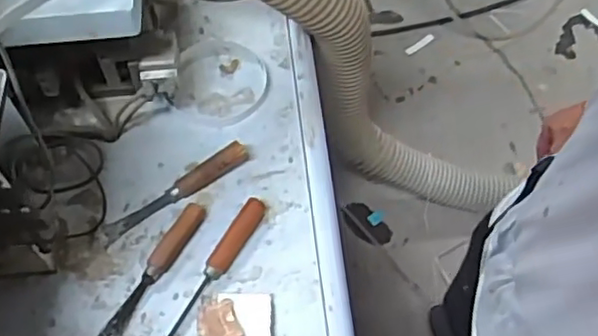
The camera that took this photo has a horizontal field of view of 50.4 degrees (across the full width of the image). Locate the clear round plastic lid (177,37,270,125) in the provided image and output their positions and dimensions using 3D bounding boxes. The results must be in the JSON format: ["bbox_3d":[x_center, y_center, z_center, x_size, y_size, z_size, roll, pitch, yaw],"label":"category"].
[{"bbox_3d":[-0.130,-0.153,1.075,0.149,0.019,0.183,-3,59,-2],"label":"clear round plastic lid"}]

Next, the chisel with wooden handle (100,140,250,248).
[{"bbox_3d":[-0.182,0.032,0.952,0.246,0.039,0.033,-31,64,-17],"label":"chisel with wooden handle"}]

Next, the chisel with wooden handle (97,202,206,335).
[{"bbox_3d":[-0.204,0.143,0.895,0.031,0.025,0.234,25,62,15],"label":"chisel with wooden handle"}]

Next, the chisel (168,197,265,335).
[{"bbox_3d":[-0.120,0.134,0.895,0.041,0.031,0.225,27,63,15],"label":"chisel"}]

